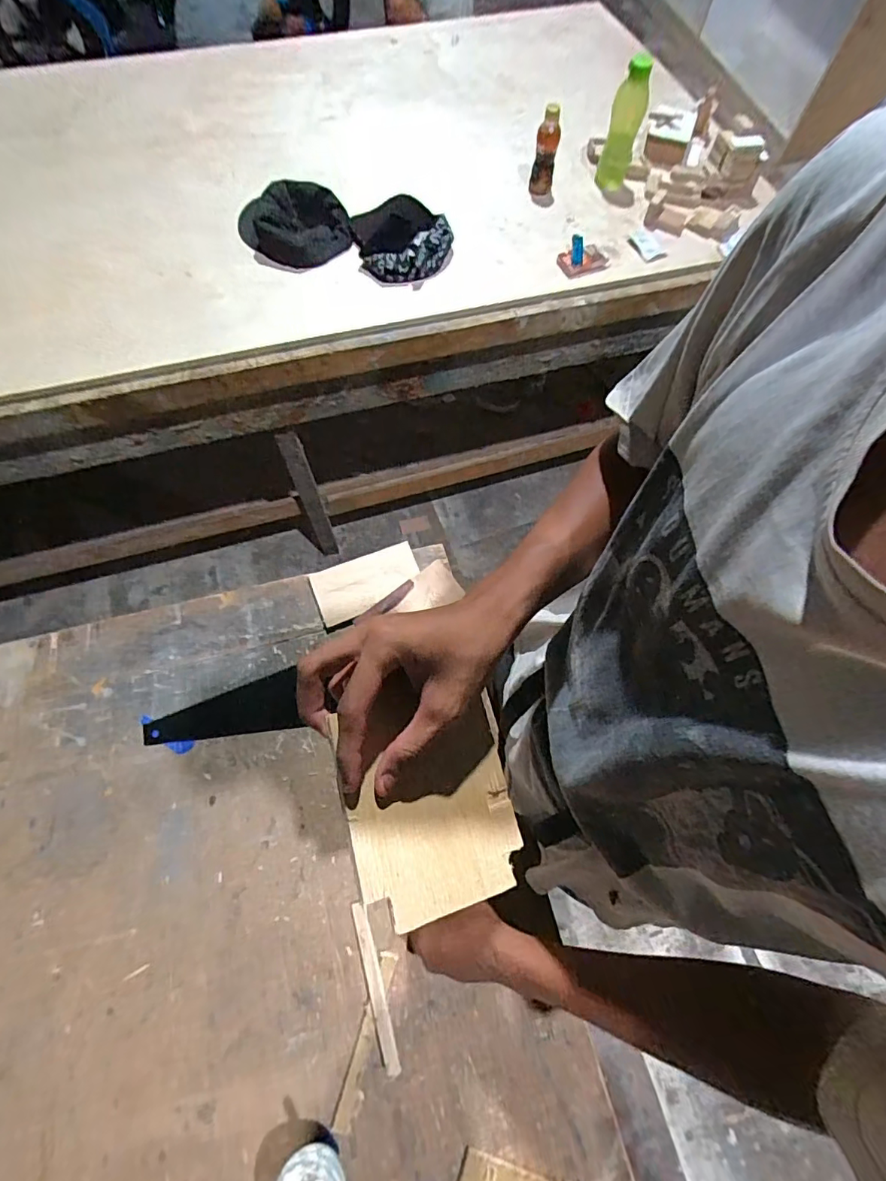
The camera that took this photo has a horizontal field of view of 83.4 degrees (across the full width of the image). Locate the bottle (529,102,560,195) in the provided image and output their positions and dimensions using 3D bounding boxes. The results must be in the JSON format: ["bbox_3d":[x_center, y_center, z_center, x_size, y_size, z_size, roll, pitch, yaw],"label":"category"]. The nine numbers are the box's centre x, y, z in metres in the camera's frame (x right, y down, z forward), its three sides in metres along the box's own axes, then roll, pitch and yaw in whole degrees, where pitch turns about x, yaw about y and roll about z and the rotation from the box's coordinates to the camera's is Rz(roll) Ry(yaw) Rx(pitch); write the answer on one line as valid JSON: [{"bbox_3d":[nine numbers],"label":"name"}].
[{"bbox_3d":[0.223,-0.952,1.094,0.055,0.163,0.047,10,66,2],"label":"bottle"}]

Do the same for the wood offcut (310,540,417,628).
[{"bbox_3d":[-0.110,-0.012,0.721,0.150,0.013,0.082,-20,68,-10],"label":"wood offcut"}]

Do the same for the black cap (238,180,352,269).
[{"bbox_3d":[-0.320,-0.785,1.055,0.232,0.084,0.211,-8,67,-5],"label":"black cap"}]

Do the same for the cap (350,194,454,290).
[{"bbox_3d":[-0.087,-0.752,1.054,0.197,0.060,0.239,-10,67,-7],"label":"cap"}]

